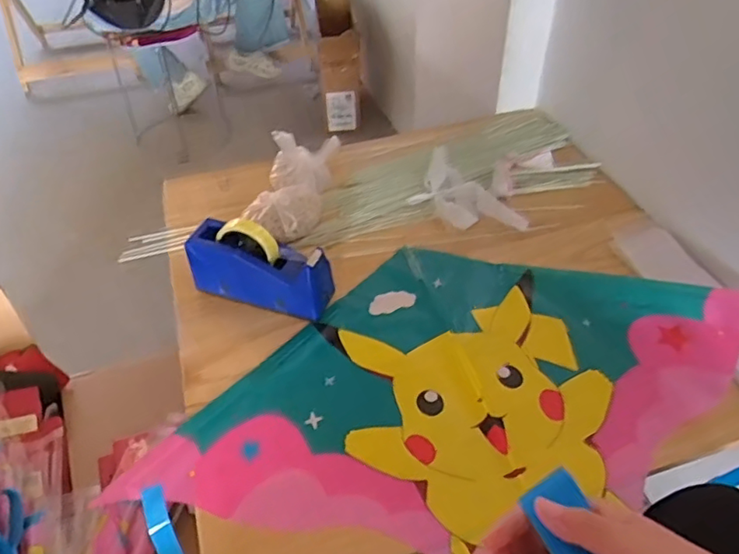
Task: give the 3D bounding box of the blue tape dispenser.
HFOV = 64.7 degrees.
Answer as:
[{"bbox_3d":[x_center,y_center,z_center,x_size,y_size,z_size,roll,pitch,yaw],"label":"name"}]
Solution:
[{"bbox_3d":[-0.166,-0.013,0.869,0.213,0.132,0.075,9,46,13],"label":"blue tape dispenser"}]

